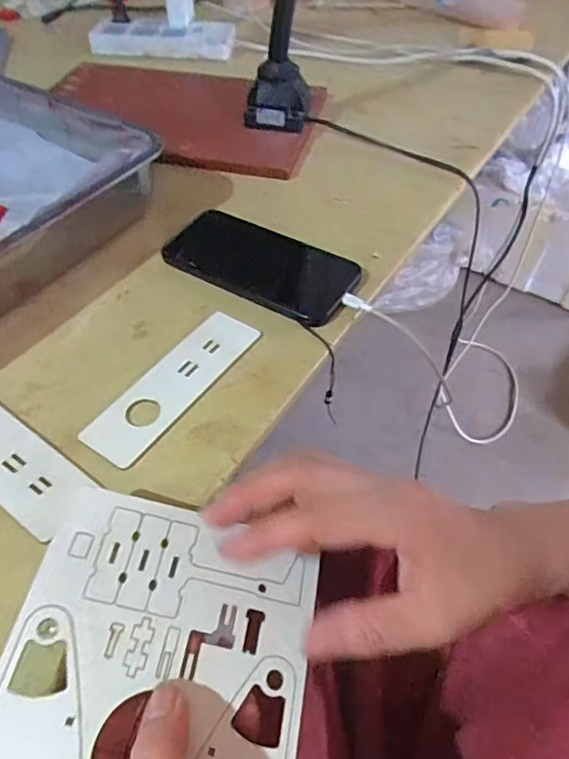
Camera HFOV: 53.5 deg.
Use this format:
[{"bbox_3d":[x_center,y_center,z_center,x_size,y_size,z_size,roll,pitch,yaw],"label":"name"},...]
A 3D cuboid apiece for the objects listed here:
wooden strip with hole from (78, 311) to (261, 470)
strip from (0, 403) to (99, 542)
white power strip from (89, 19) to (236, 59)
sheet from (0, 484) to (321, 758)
[{"bbox_3d":[-0.079,0.000,0.403,0.050,0.004,0.146,28,56,22],"label":"wooden strip with hole"},{"bbox_3d":[-0.182,0.045,0.363,0.143,0.004,0.046,30,56,22],"label":"strip"},{"bbox_3d":[-0.169,-0.475,0.788,0.196,0.031,0.049,2,50,2],"label":"white power strip"},{"bbox_3d":[-0.058,0.132,0.280,0.143,0.004,0.138,16,53,-5],"label":"sheet"}]

